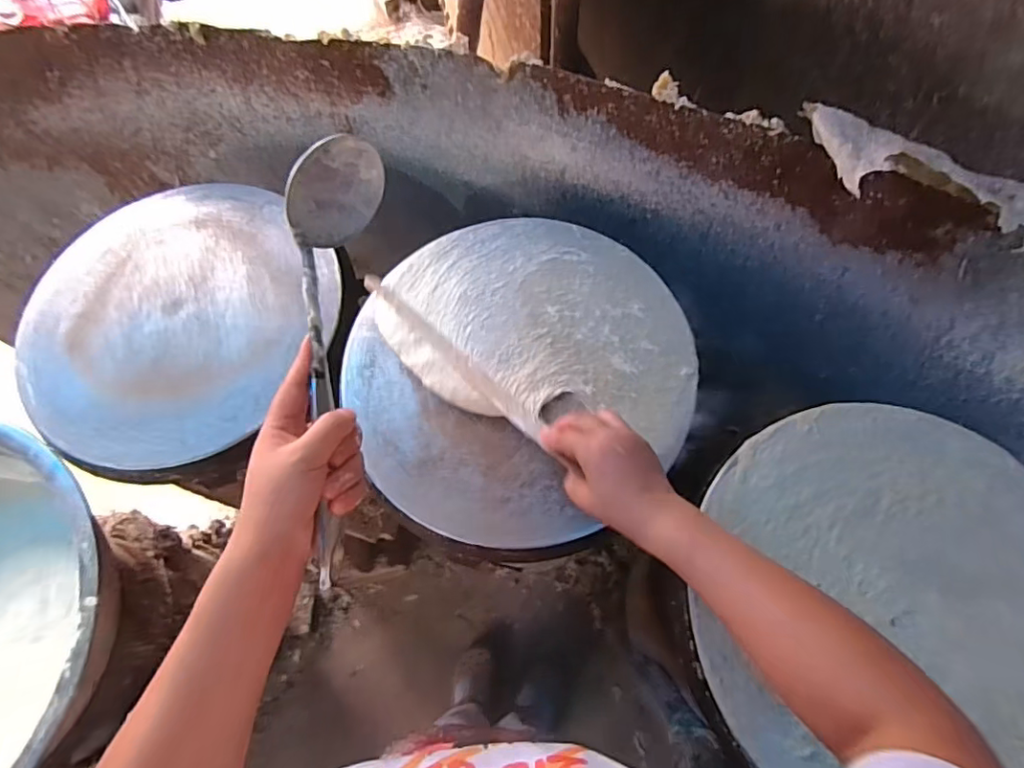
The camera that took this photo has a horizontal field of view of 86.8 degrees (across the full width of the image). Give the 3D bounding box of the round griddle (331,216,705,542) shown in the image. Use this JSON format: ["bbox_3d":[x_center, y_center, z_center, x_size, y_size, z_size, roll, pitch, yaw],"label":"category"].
[{"bbox_3d":[0.002,-0.026,0.574,0.358,0.031,0.344,-1,70,2],"label":"round griddle"}]

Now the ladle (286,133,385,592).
[{"bbox_3d":[-0.136,-0.042,0.408,0.061,0.080,0.300,-3,75,1],"label":"ladle"}]

